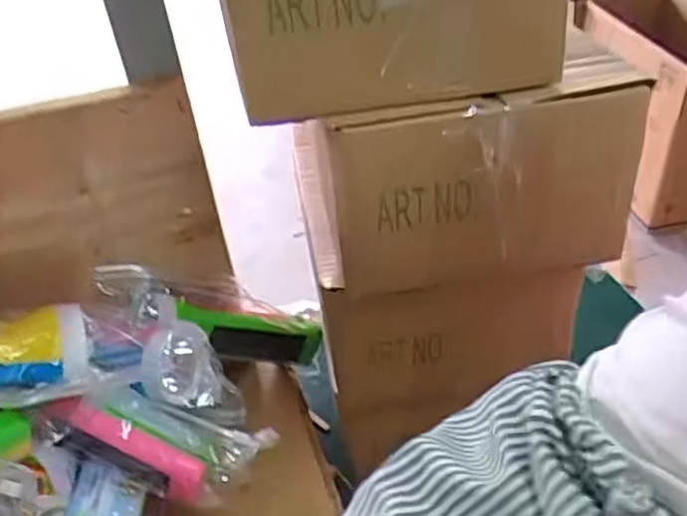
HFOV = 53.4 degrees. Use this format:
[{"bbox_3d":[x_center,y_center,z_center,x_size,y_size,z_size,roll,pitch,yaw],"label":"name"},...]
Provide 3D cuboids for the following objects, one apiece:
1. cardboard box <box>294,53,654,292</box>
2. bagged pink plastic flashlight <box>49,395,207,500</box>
[{"bbox_3d":[0.078,-0.045,0.407,0.186,0.112,0.054,-7,37,-2],"label":"cardboard box"},{"bbox_3d":[-0.146,0.125,0.468,0.112,0.034,0.021,29,42,0],"label":"bagged pink plastic flashlight"}]

